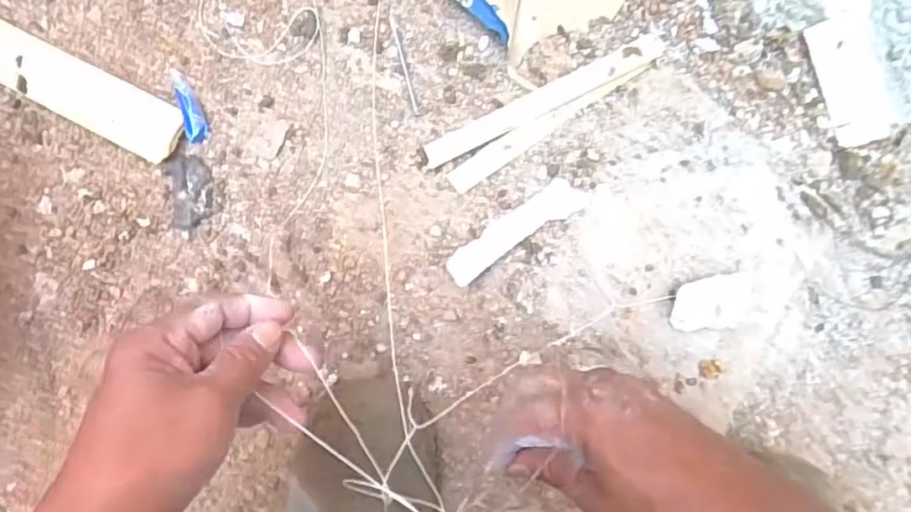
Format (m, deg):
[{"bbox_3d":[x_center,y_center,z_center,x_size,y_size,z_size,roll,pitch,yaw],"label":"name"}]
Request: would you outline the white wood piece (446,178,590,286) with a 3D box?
[{"bbox_3d":[0.042,-0.018,0.449,0.107,0.015,0.026,-33,91,3],"label":"white wood piece"}]

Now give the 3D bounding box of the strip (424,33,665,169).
[{"bbox_3d":[0.062,-0.110,0.450,0.181,0.010,0.018,-26,91,3],"label":"strip"}]

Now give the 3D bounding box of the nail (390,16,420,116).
[{"bbox_3d":[-0.037,-0.136,0.454,0.004,0.004,0.074,-14,92,3],"label":"nail"}]

